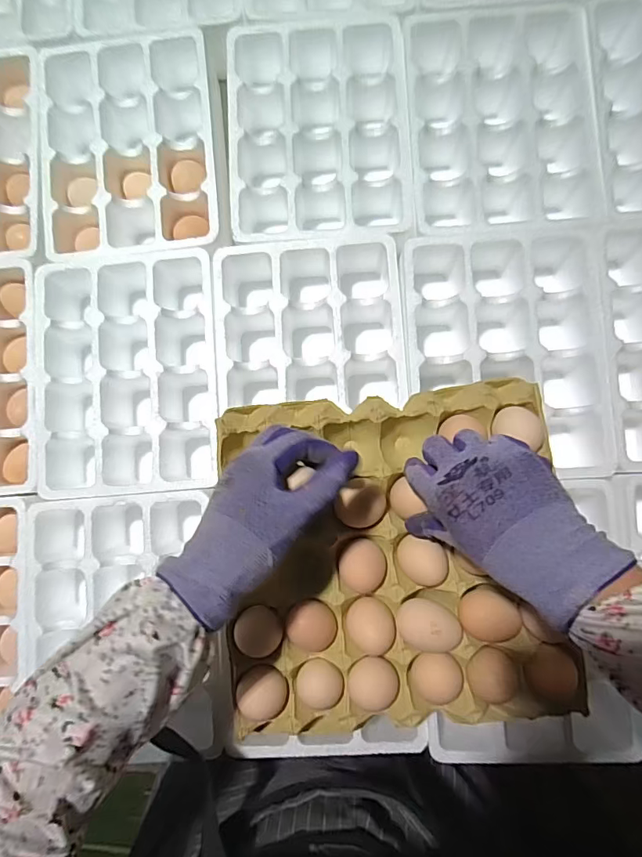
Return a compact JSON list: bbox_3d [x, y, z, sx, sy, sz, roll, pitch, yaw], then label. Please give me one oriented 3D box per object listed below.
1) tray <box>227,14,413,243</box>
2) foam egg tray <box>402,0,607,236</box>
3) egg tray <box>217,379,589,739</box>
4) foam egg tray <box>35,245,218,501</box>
[{"bbox_3d":[-0.003,-0.314,0.504,0.188,0.061,0.241,-3,85,2],"label":"tray"},{"bbox_3d":[0.186,-0.320,0.488,0.187,0.066,0.242,-3,85,2],"label":"foam egg tray"},{"bbox_3d":[0.057,0.112,0.394,0.284,0.047,0.294,-6,84,3],"label":"egg tray"},{"bbox_3d":[-0.197,-0.056,0.495,0.188,0.067,0.248,-3,85,2],"label":"foam egg tray"}]

